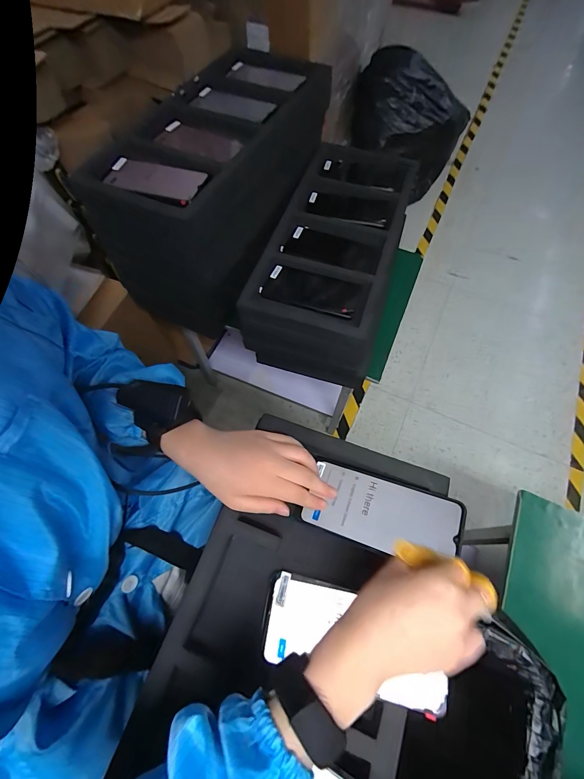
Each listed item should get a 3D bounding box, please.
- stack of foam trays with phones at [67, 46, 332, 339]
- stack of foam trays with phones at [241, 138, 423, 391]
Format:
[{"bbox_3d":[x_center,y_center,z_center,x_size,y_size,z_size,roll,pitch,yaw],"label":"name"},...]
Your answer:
[{"bbox_3d":[-0.126,-0.424,0.696,0.269,0.275,0.518,17,67,9],"label":"stack of foam trays with phones"},{"bbox_3d":[0.096,-0.281,0.695,0.226,0.162,0.507,16,66,9],"label":"stack of foam trays with phones"}]

